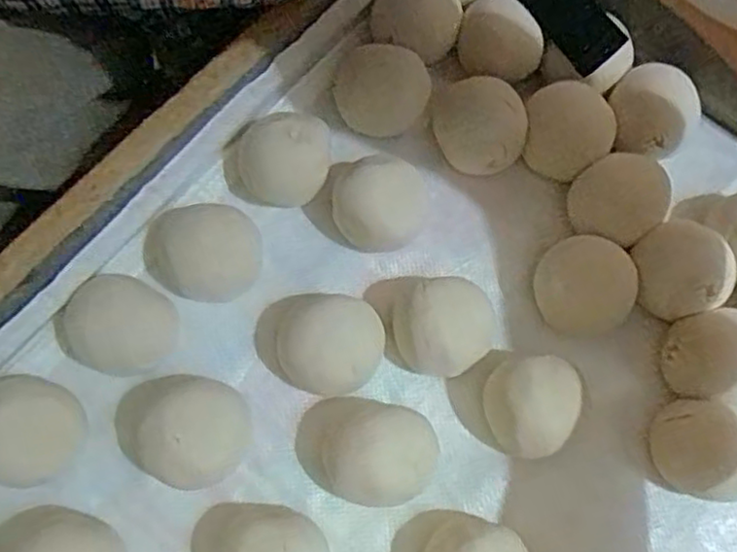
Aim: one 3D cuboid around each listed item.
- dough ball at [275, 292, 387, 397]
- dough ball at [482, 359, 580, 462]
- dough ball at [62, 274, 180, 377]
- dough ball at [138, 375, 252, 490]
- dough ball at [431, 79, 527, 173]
[{"bbox_3d":[-0.020,0.038,0.364,0.054,0.039,0.055,0,74,-1],"label":"dough ball"},{"bbox_3d":[0.088,0.068,0.358,0.052,0.043,0.052,-14,75,-5],"label":"dough ball"},{"bbox_3d":[-0.133,0.028,0.362,0.050,0.035,0.050,0,74,-1],"label":"dough ball"},{"bbox_3d":[-0.088,0.081,0.346,0.049,0.042,0.051,0,74,-1],"label":"dough ball"},{"bbox_3d":[0.065,-0.087,0.398,0.052,0.035,0.048,0,74,-1],"label":"dough ball"}]

